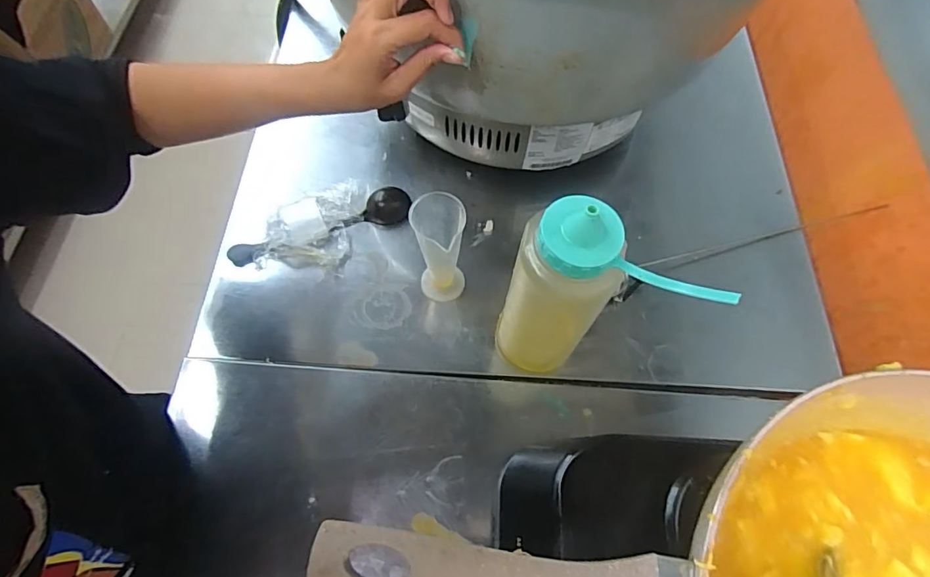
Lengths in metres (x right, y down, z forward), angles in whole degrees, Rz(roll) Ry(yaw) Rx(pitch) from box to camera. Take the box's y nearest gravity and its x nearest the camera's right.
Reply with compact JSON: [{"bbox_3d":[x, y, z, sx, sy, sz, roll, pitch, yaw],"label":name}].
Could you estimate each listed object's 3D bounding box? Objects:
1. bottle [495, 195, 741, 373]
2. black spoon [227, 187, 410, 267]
[{"bbox_3d":[0.102,0.015,0.432,0.137,0.227,0.071,10,64,4],"label":"bottle"},{"bbox_3d":[-0.171,-0.076,0.582,0.216,0.023,0.045,-16,66,-9],"label":"black spoon"}]

